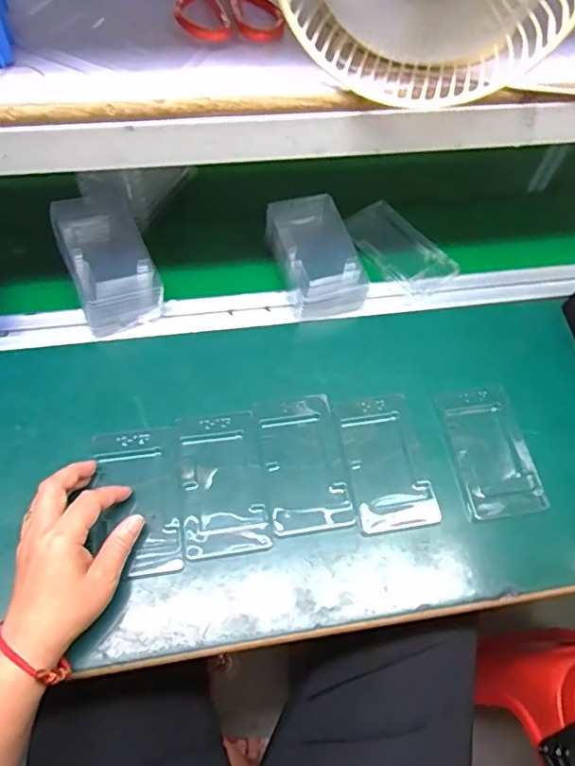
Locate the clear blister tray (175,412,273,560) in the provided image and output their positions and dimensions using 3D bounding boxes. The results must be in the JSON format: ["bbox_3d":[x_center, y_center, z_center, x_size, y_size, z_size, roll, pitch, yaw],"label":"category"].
[{"bbox_3d":[-0.057,0.088,0.499,0.071,0.008,0.124,-6,61,-8],"label":"clear blister tray"}]

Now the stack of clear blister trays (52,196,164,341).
[{"bbox_3d":[-0.187,-0.131,0.579,0.087,0.064,0.140,-22,64,-16],"label":"stack of clear blister trays"}]

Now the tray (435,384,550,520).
[{"bbox_3d":[0.192,0.064,0.532,0.076,0.008,0.125,-7,61,-8],"label":"tray"}]

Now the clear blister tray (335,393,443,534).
[{"bbox_3d":[0.091,0.071,0.519,0.071,0.010,0.126,-6,61,-8],"label":"clear blister tray"}]

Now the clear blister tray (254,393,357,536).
[{"bbox_3d":[0.013,0.071,0.513,0.075,0.009,0.127,-8,61,-8],"label":"clear blister tray"}]

